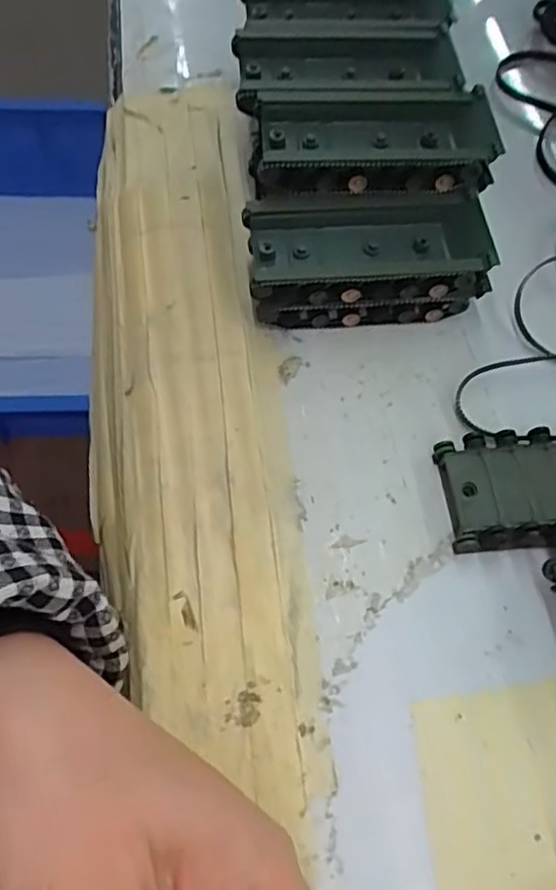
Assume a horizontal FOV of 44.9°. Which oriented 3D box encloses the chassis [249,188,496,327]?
[{"bbox_3d":[0.037,-0.079,0.287,0.096,0.035,0.042,-3,63,-5],"label":"chassis"}]

